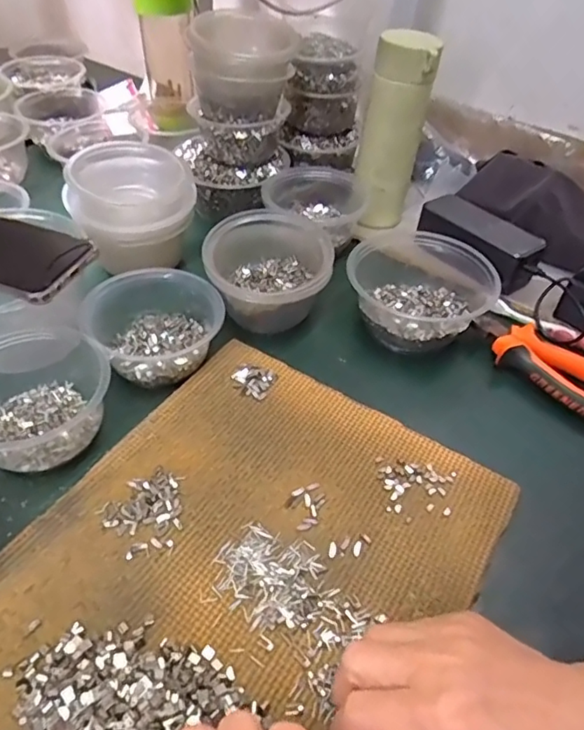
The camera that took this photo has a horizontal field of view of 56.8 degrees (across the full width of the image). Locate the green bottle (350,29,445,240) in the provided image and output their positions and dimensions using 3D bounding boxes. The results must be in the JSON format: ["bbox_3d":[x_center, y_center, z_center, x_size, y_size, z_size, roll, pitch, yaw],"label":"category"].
[{"bbox_3d":[0.112,-0.249,0.591,0.065,0.191,0.051,-7,48,-12],"label":"green bottle"}]

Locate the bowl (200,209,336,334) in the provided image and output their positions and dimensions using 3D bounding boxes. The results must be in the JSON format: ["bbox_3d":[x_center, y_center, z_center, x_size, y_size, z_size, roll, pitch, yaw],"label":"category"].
[{"bbox_3d":[-0.019,-0.088,0.510,0.109,0.067,0.111,3,46,-3],"label":"bowl"}]

